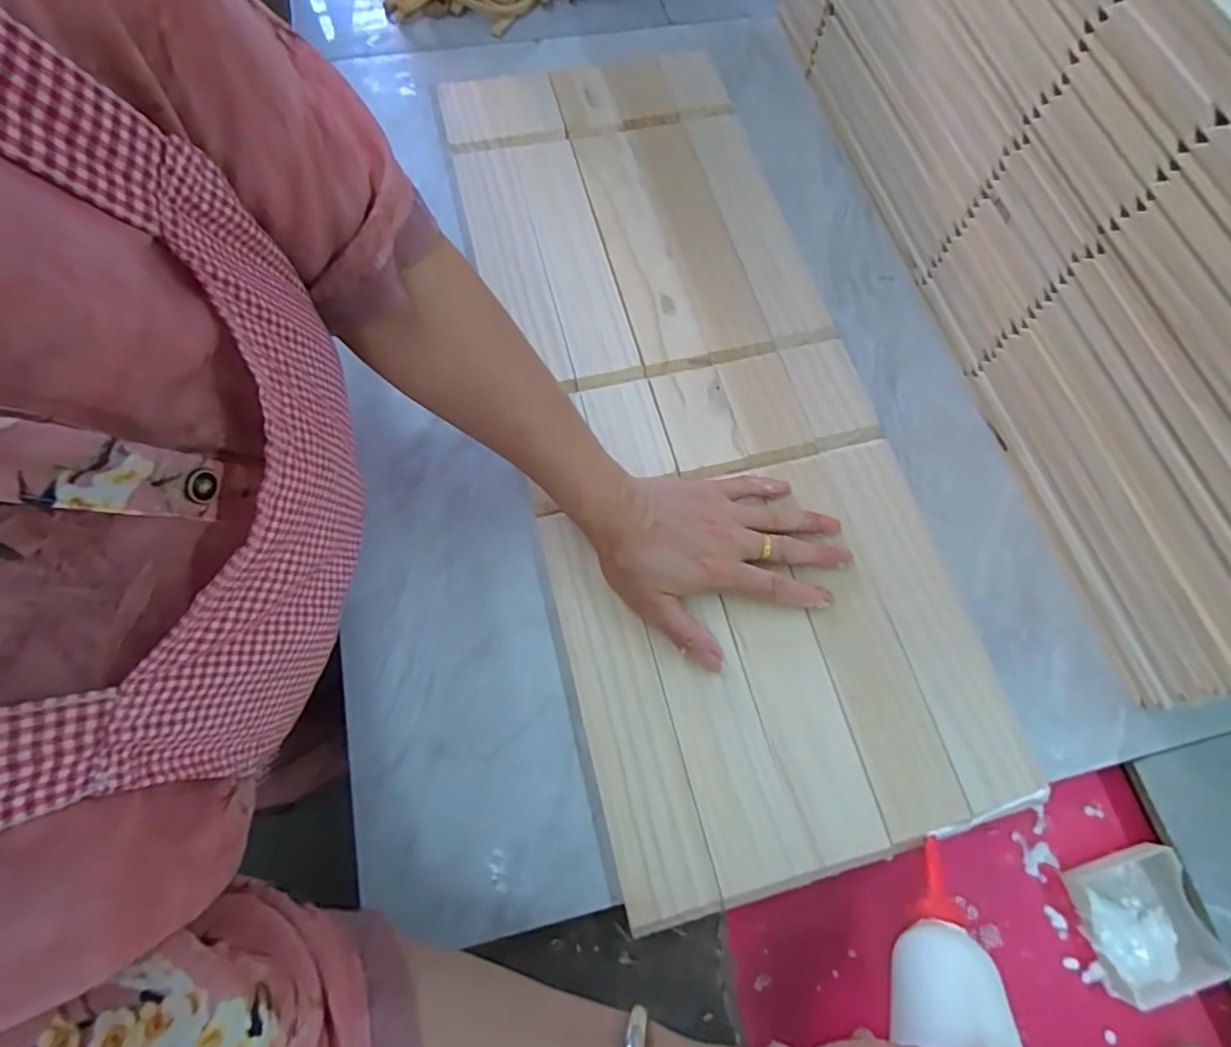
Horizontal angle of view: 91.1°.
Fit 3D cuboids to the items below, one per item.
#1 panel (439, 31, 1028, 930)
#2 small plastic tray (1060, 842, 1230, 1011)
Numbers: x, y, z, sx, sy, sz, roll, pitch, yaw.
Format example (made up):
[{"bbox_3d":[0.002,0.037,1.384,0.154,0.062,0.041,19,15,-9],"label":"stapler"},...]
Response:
[{"bbox_3d":[0.053,-0.123,0.500,0.284,0.013,0.729,-11,70,-7],"label":"panel"},{"bbox_3d":[0.342,0.256,0.389,0.077,0.015,0.076,-12,71,-7],"label":"small plastic tray"}]

